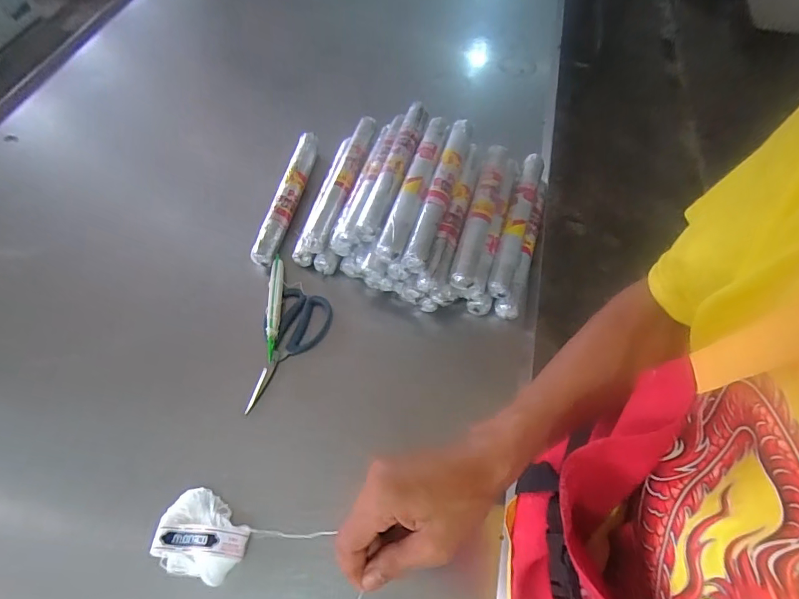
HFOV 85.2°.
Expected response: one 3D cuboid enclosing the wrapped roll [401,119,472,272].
[{"bbox_3d":[0.062,-0.164,0.640,0.032,0.043,0.288,17,61,8],"label":"wrapped roll"}]

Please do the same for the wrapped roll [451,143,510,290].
[{"bbox_3d":[0.126,-0.134,0.661,0.038,0.035,0.284,16,61,8],"label":"wrapped roll"}]

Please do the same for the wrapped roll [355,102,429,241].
[{"bbox_3d":[-0.004,-0.210,0.671,0.041,0.034,0.287,15,61,7],"label":"wrapped roll"}]

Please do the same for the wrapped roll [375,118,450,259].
[{"bbox_3d":[0.026,-0.172,0.646,0.040,0.029,0.283,16,61,8],"label":"wrapped roll"}]

